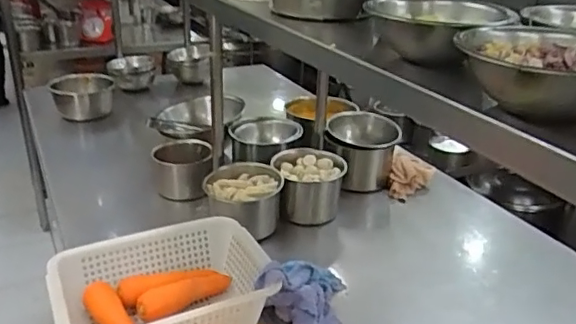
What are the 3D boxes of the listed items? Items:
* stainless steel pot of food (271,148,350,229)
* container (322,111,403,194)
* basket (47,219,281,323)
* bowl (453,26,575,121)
[{"bbox_3d":[0.044,0.050,1.184,0.137,0.109,0.139,1,26,-1],"label":"stainless steel pot of food"},{"bbox_3d":[0.171,-0.023,1.328,0.164,0.134,0.176,5,26,8],"label":"container"},{"bbox_3d":[-0.185,0.203,0.859,0.309,0.094,0.227,-11,28,-25],"label":"basket"},{"bbox_3d":[0.215,-0.072,0.467,0.137,0.053,0.141,8,26,14],"label":"bowl"}]

